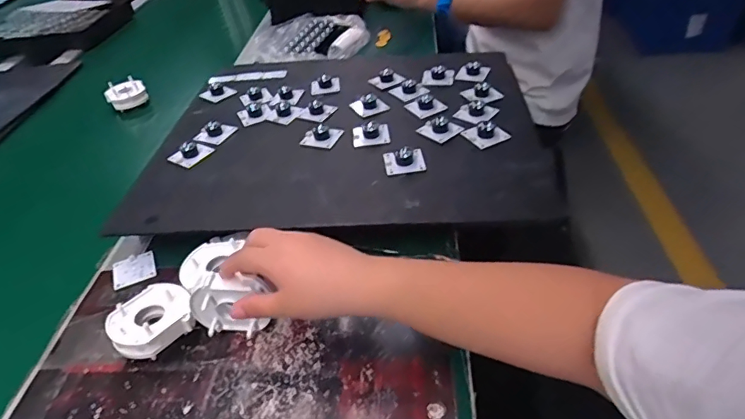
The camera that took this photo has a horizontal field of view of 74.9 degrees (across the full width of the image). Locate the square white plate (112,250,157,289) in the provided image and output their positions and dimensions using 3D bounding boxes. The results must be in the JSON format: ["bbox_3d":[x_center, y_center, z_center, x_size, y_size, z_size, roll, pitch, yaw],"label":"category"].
[{"bbox_3d":[-0.257,0.065,0.522,0.043,0.005,0.049,-20,42,-15],"label":"square white plate"}]

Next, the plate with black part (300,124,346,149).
[{"bbox_3d":[-0.066,-0.097,0.617,0.043,0.014,0.043,10,43,18],"label":"plate with black part"}]

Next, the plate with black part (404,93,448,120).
[{"bbox_3d":[0.071,-0.144,0.653,0.038,0.019,0.042,-21,42,-16],"label":"plate with black part"}]

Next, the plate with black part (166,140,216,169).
[{"bbox_3d":[-0.232,-0.075,0.620,0.042,0.016,0.045,21,47,28],"label":"plate with black part"}]

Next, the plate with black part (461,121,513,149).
[{"bbox_3d":[0.136,-0.092,0.585,0.038,0.018,0.043,-23,43,-18],"label":"plate with black part"}]

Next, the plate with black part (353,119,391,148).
[{"bbox_3d":[-0.003,-0.102,0.613,0.045,0.017,0.050,-7,40,-1],"label":"plate with black part"}]

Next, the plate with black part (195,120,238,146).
[{"bbox_3d":[-0.211,-0.107,0.653,0.040,0.013,0.045,11,44,20],"label":"plate with black part"}]

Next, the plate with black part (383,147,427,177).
[{"bbox_3d":[0.036,-0.061,0.556,0.044,0.019,0.040,-7,40,-1],"label":"plate with black part"}]

